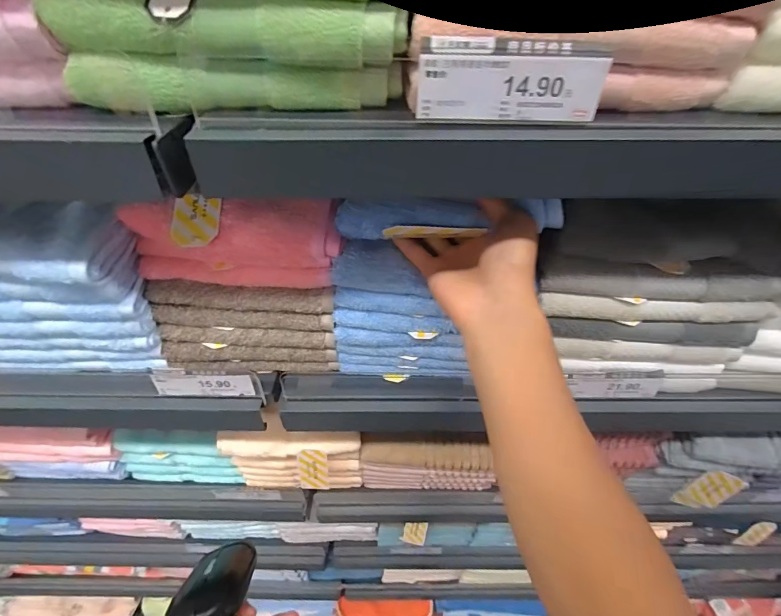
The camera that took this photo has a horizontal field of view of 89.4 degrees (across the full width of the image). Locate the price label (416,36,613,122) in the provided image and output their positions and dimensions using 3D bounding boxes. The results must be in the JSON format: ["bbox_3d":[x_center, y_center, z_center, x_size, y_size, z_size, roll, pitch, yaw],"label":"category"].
[{"bbox_3d":[0.065,-0.122,0.213,0.099,0.037,0.006,1,44,0],"label":"price label"}]

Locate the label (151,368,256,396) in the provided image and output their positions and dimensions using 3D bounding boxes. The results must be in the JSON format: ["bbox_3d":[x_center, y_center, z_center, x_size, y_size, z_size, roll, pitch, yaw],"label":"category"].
[{"bbox_3d":[-0.191,0.077,0.404,0.098,0.036,0.007,0,44,-1],"label":"label"}]

